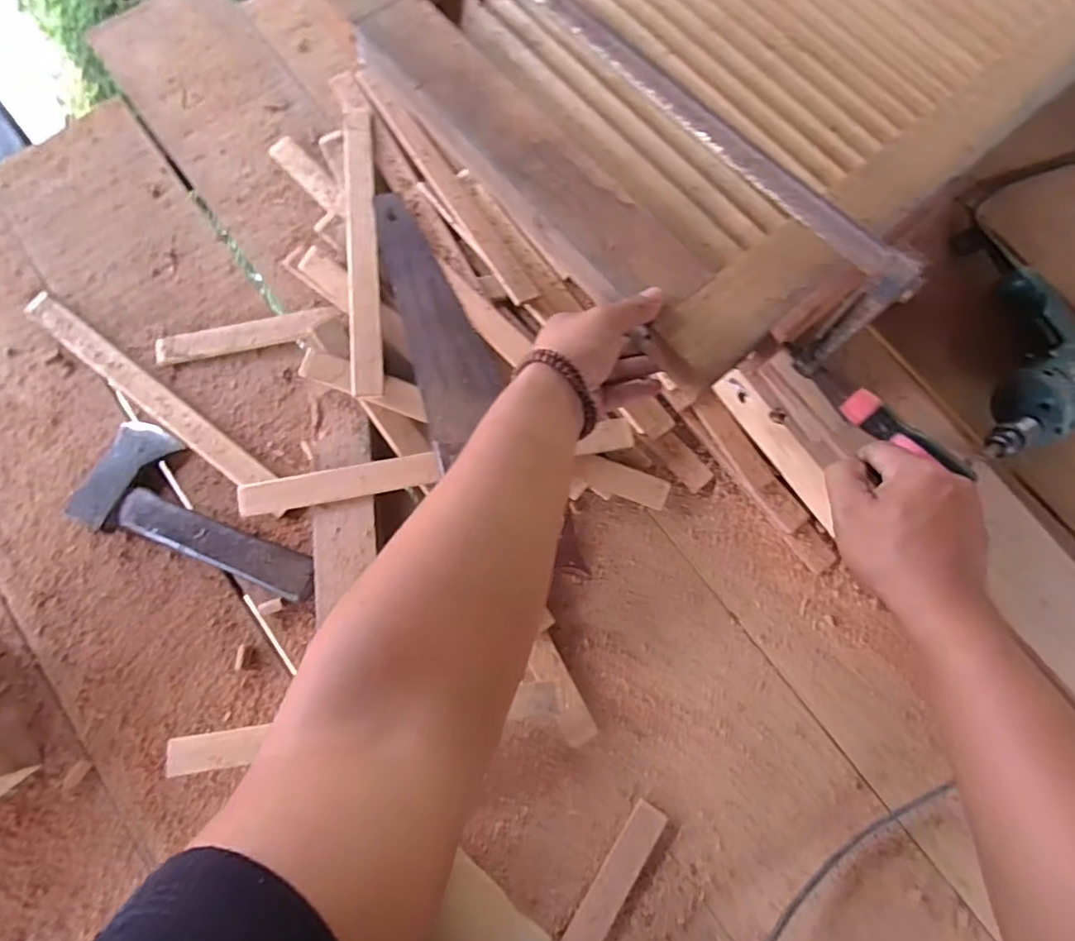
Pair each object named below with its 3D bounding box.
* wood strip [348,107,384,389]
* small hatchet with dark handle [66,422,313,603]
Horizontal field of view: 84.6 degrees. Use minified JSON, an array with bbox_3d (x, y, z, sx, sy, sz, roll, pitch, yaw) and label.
[{"bbox_3d":[-0.194,-0.257,0.657,0.031,0.007,0.392,-4,70,-9],"label":"wood strip"},{"bbox_3d":[-0.345,0.041,0.616,0.268,0.027,0.113,21,78,5],"label":"small hatchet with dark handle"}]

